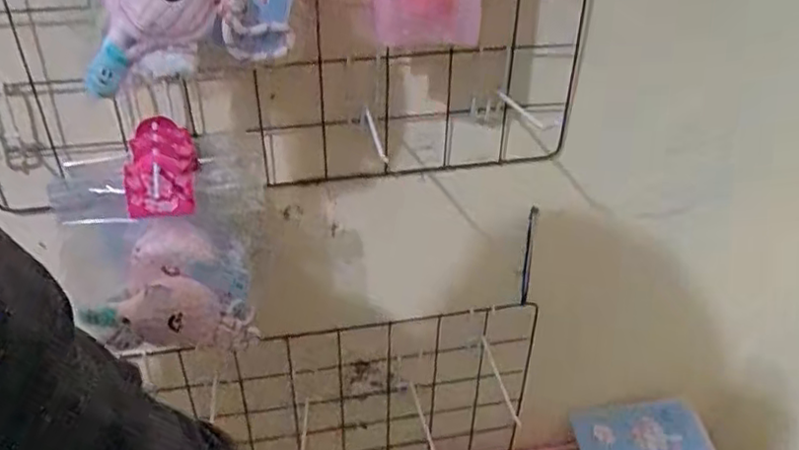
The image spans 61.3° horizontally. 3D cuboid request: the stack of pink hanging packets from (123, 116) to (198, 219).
[{"bbox_3d":[-0.179,-0.051,0.508,0.049,0.040,0.092,-4,48,-7],"label":"stack of pink hanging packets"}]

